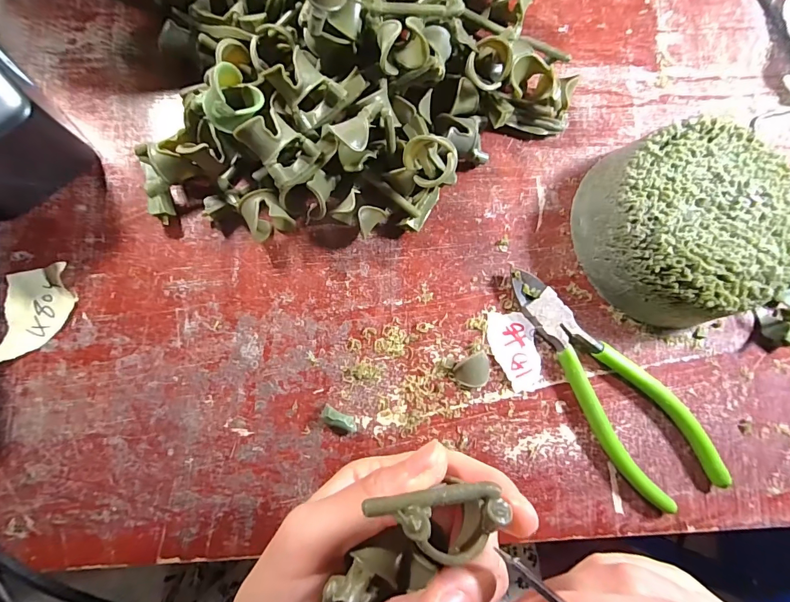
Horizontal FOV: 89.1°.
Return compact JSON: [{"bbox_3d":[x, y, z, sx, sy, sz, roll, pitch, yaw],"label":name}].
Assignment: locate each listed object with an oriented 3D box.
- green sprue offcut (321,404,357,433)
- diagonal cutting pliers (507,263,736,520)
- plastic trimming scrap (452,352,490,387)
[{"bbox_3d":[-0.029,0.061,0.208,0.021,0.004,0.008,34,81,-20],"label":"green sprue offcut"},{"bbox_3d":[0.117,0.049,0.224,0.046,0.012,0.157,-40,89,-8],"label":"diagonal cutting pliers"},{"bbox_3d":[0.043,0.039,0.220,0.020,0.008,0.018,-23,86,-7],"label":"plastic trimming scrap"}]

